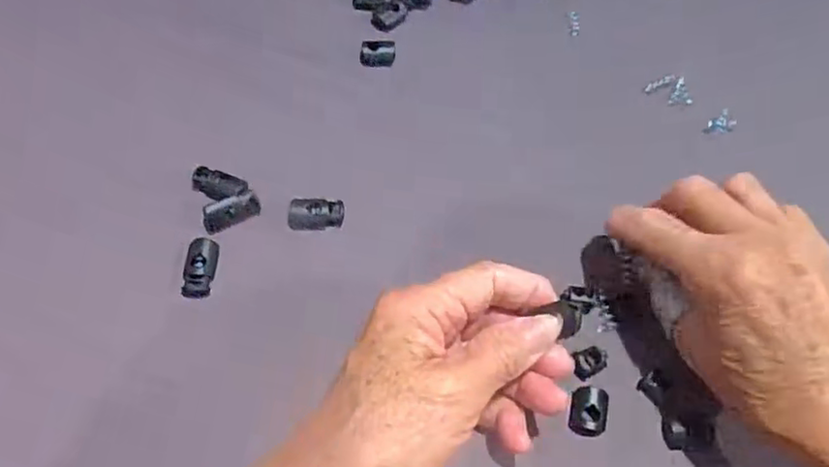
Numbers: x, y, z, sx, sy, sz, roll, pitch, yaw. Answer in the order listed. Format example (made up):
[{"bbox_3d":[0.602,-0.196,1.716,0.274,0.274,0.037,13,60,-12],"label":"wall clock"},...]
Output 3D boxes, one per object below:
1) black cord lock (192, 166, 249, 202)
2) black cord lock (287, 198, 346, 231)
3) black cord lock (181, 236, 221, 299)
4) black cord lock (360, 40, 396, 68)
[{"bbox_3d":[-0.102,-0.026,0.344,0.030,0.010,0.015,21,63,7],"label":"black cord lock"},{"bbox_3d":[-0.050,-0.009,0.339,0.027,0.009,0.018,2,62,-3],"label":"black cord lock"},{"bbox_3d":[-0.106,0.017,0.324,0.014,0.008,0.031,7,62,0],"label":"black cord lock"},{"bbox_3d":[-0.022,-0.107,0.391,0.021,0.013,0.011,4,62,-2],"label":"black cord lock"}]

